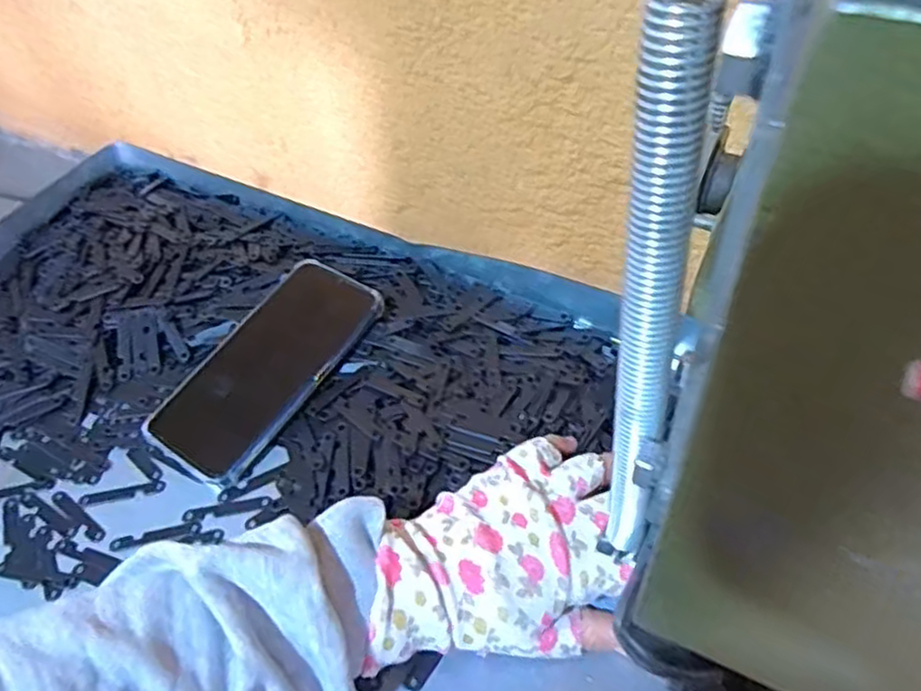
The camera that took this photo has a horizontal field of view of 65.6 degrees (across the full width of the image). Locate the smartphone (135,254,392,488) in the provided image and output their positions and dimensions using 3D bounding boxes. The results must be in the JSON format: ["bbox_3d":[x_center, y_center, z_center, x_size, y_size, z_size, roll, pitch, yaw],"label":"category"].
[{"bbox_3d":[-0.129,0.013,0.476,0.080,0.009,0.163,29,69,22],"label":"smartphone"}]

